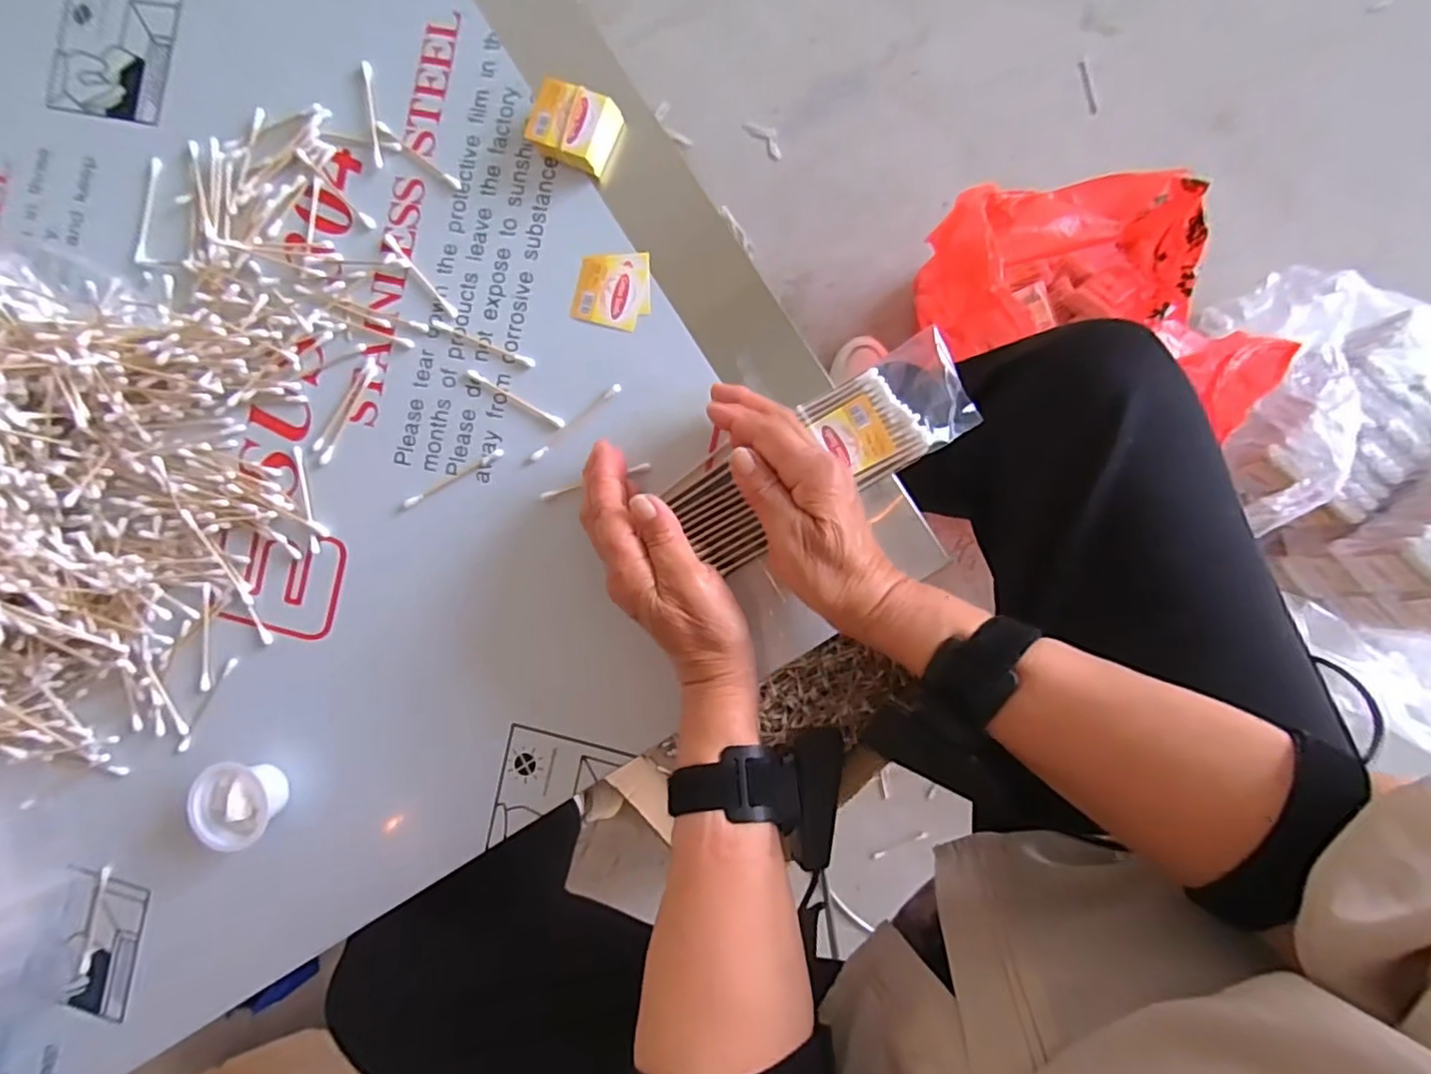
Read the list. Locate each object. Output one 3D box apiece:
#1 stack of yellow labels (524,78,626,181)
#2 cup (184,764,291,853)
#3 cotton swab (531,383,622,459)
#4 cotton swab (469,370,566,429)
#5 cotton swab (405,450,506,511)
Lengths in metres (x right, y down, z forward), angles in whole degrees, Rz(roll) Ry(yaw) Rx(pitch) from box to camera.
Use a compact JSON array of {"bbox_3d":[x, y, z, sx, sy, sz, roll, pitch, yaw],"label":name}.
[{"bbox_3d":[-0.088,-0.257,0.402,0.048,0.023,0.043,26,92,7],"label":"stack of yellow labels"},{"bbox_3d":[-0.308,0.171,0.415,0.048,0.029,0.051,0,89,7],"label":"cup"},{"bbox_3d":[-0.090,-0.074,0.410,0.073,0.004,0.006,-39,84,5],"label":"cotton swab"},{"bbox_3d":[-0.129,-0.090,0.414,0.074,0.004,0.006,30,92,7],"label":"cotton swab"},{"bbox_3d":[-0.172,-0.038,0.417,0.075,0.004,0.007,-28,85,6],"label":"cotton swab"}]

